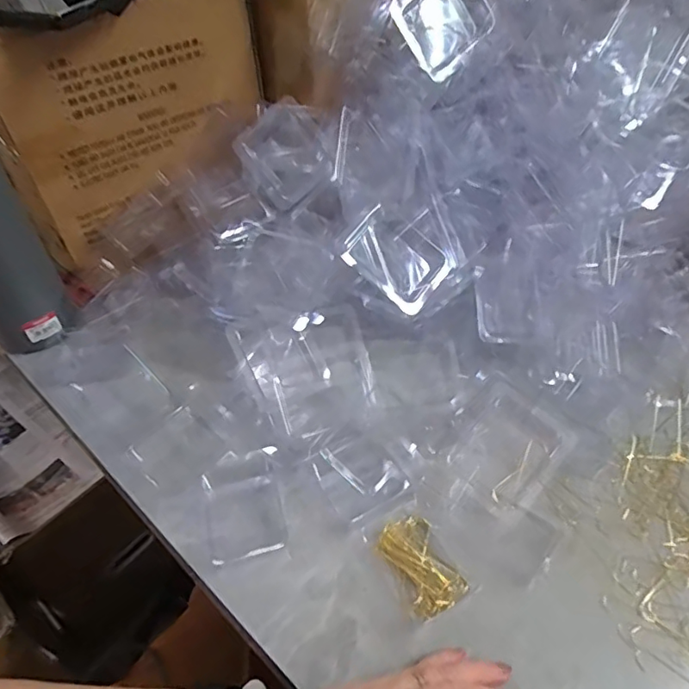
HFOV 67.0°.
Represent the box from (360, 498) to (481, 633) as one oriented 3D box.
[{"bbox_3d":[0.052,0.156,0.377,0.053,0.010,0.080,-23,50,-22],"label":"box"}]

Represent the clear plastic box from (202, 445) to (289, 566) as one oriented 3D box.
[{"bbox_3d":[-0.078,0.122,0.403,0.059,0.017,0.077,-9,47,-10],"label":"clear plastic box"}]

